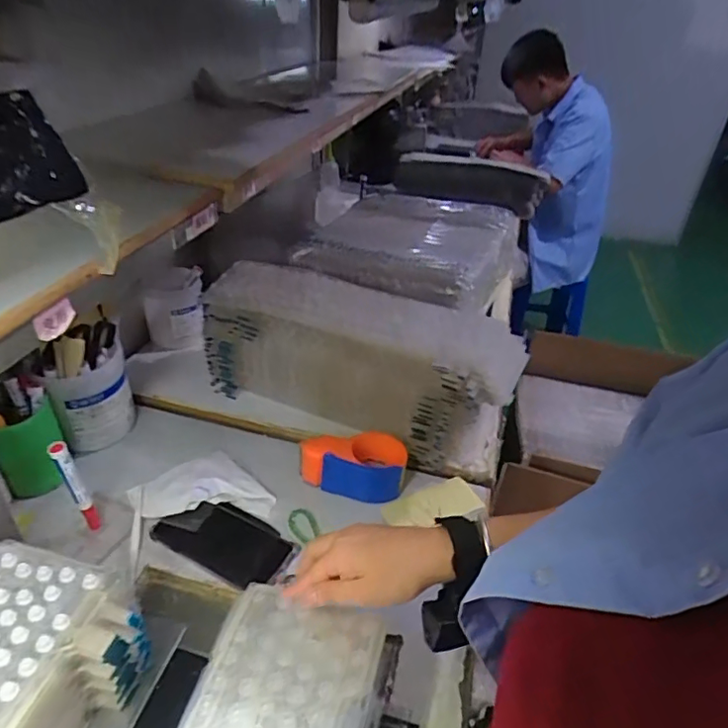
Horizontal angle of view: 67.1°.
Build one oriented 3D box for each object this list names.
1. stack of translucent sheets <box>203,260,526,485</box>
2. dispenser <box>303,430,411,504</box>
[{"bbox_3d":[-0.010,0.001,0.828,0.459,0.192,0.145,18,36,19],"label":"stack of translucent sheets"},{"bbox_3d":[-0.014,0.132,0.741,0.140,0.059,0.079,6,34,2],"label":"dispenser"}]

